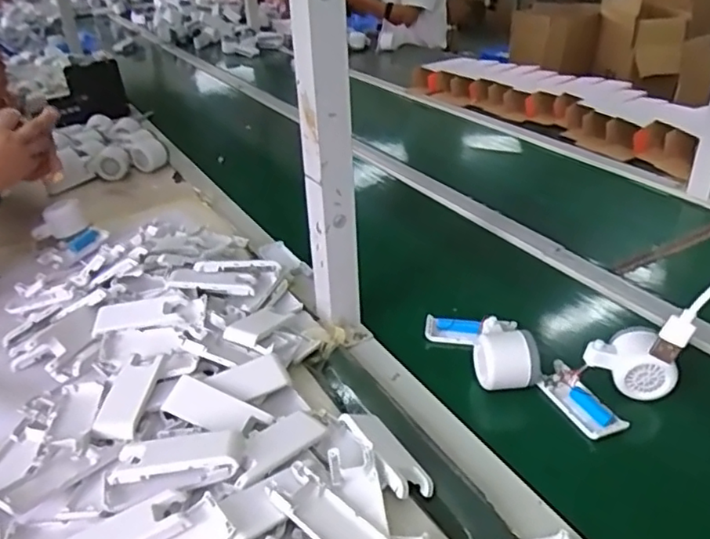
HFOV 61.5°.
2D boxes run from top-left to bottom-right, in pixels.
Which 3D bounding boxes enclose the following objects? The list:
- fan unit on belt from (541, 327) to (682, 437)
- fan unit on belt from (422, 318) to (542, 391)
[{"bbox_3d":[0.257,0.112,0.602,0.112,0.061,0.092,-15,33,-18],"label":"fan unit on belt"},{"bbox_3d":[0.137,0.083,0.658,0.063,0.051,0.147,-18,21,-23],"label":"fan unit on belt"}]

